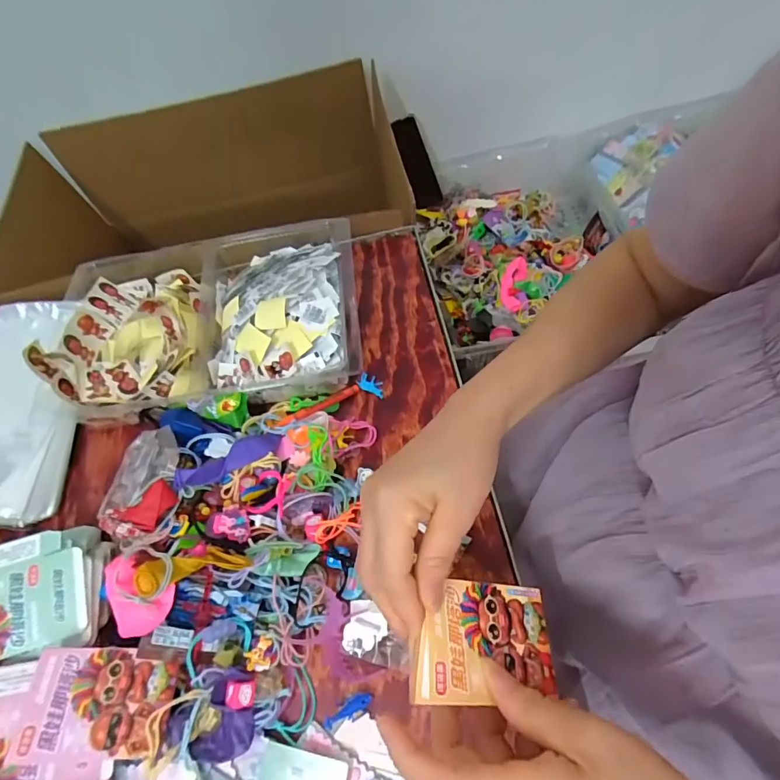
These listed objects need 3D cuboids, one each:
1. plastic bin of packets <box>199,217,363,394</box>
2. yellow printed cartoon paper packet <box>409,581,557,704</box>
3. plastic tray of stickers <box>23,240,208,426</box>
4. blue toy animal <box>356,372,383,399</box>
[{"bbox_3d":[-0.124,-0.088,0.492,0.177,0.050,0.212,-11,61,2],"label":"plastic bin of packets"},{"bbox_3d":[0.058,0.152,0.277,0.093,0.007,0.065,14,52,-19],"label":"yellow printed cartoon paper packet"},{"bbox_3d":[-0.277,-0.065,0.488,0.162,0.078,0.208,-11,62,-2],"label":"plastic tray of stickers"},{"bbox_3d":[-0.018,-0.006,0.469,0.029,0.009,0.017,20,67,18],"label":"blue toy animal"}]

